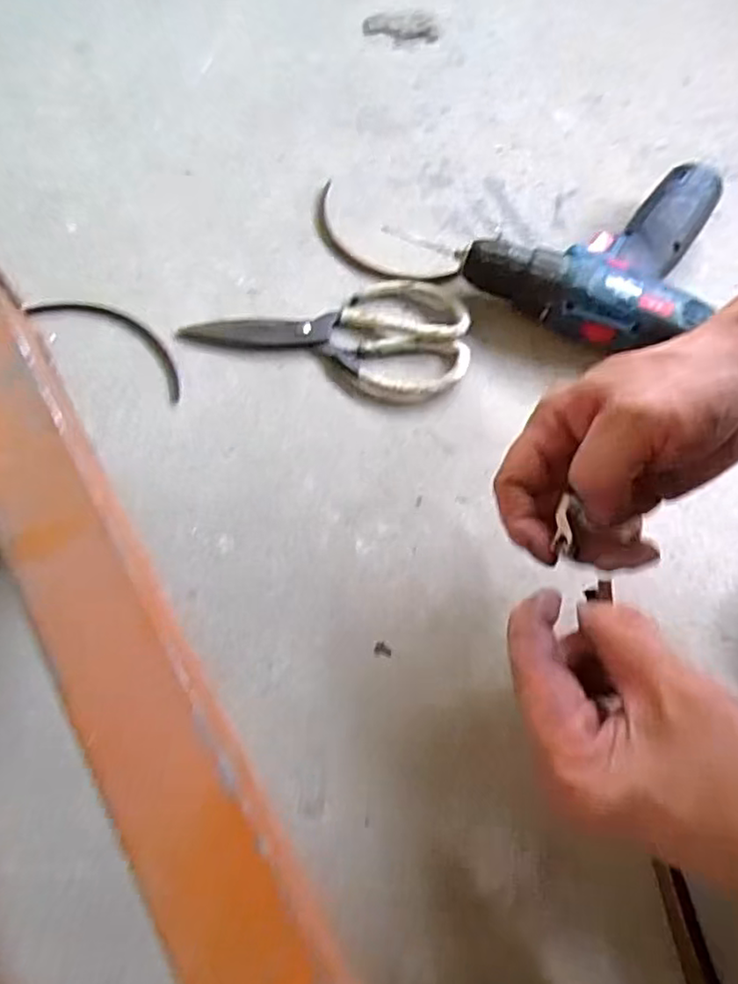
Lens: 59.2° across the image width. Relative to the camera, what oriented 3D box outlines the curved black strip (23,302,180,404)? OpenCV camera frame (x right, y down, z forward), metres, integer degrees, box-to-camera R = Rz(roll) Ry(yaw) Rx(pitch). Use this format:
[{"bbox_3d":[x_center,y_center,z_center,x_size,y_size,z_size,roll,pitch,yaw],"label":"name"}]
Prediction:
[{"bbox_3d":[-0.179,-0.109,0.457,0.132,0.004,0.038,31,69,10],"label":"curved black strip"}]

